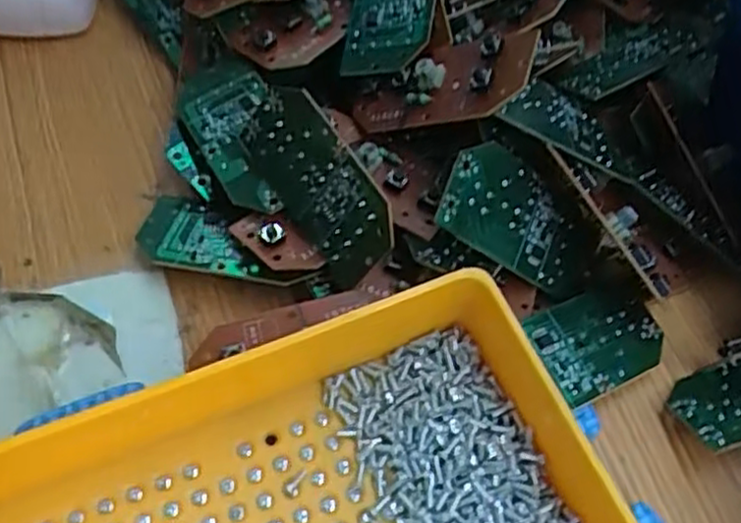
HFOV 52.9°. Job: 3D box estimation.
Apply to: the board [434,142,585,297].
[{"bbox_3d":[0.045,-0.012,0.219,0.004,0.061,0.030,9,76,53],"label":"board"}]

